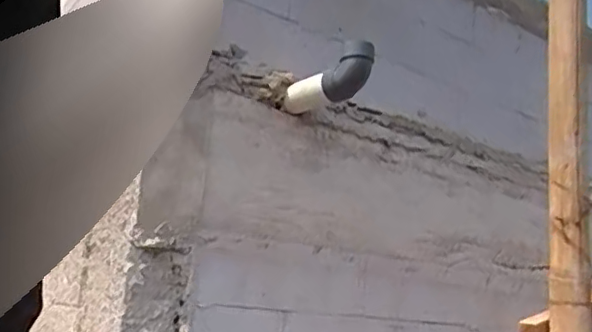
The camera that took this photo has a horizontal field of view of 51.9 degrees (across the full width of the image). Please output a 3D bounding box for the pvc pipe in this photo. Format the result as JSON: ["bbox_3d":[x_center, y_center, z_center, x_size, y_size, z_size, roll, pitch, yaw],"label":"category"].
[{"bbox_3d":[0.095,-0.245,1.707,0.095,0.158,0.312,13,-17,-35],"label":"pvc pipe"}]

